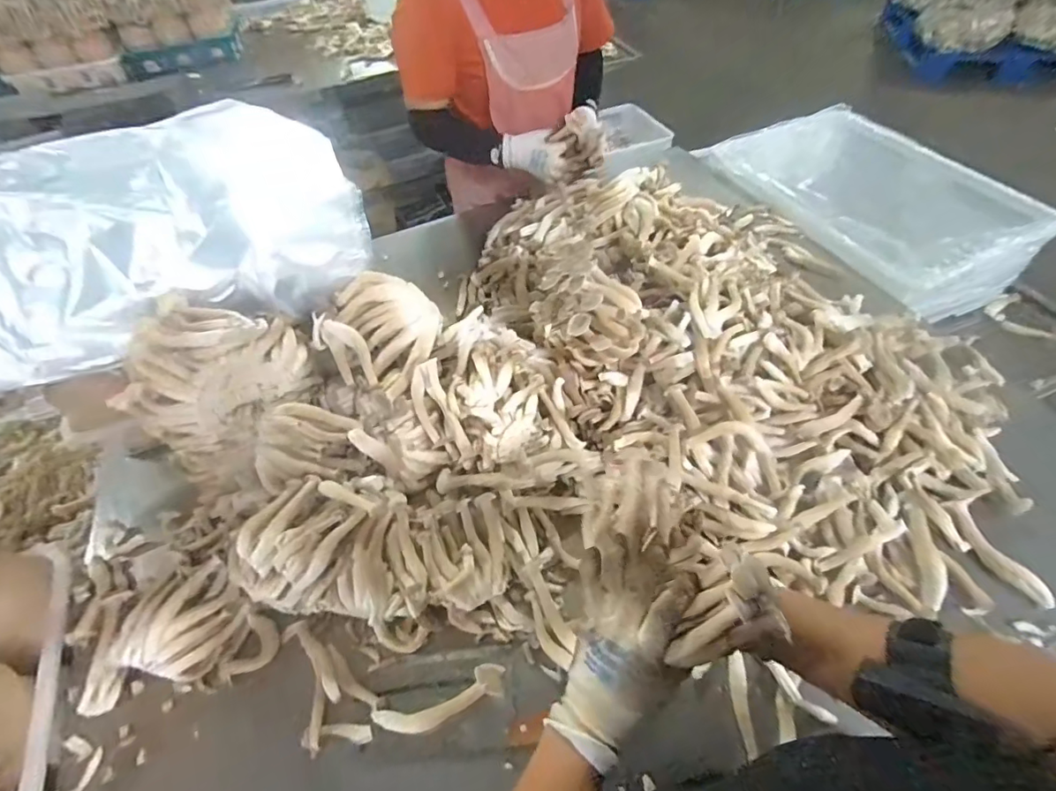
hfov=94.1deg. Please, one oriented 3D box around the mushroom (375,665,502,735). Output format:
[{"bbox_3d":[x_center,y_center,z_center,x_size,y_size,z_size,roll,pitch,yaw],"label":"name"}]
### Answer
[{"bbox_3d":[-0.096,0.341,0.547,0.147,0.031,0.036,-19,53,-9],"label":"mushroom"}]

